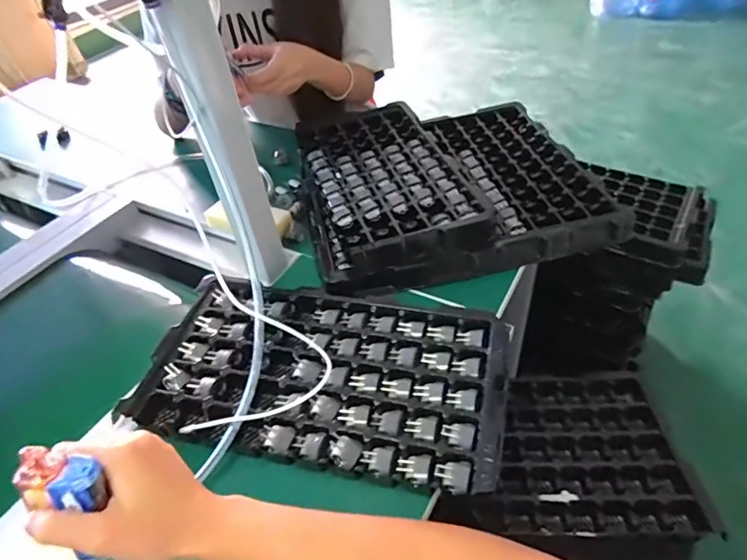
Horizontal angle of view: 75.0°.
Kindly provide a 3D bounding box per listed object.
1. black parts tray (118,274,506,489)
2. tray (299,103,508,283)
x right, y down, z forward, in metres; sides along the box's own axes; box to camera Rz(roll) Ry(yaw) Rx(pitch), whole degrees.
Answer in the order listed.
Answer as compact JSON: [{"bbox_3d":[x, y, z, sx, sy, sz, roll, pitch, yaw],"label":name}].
[{"bbox_3d":[-0.050,0.087,0.501,0.353,0.032,0.198,7,46,14],"label":"black parts tray"},{"bbox_3d":[0.016,-0.153,0.711,0.224,0.038,0.365,-12,44,-5],"label":"tray"}]

